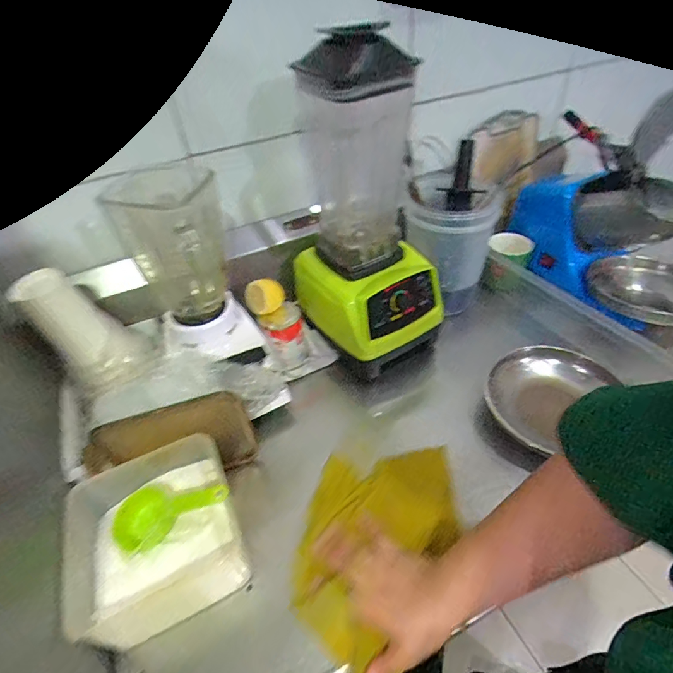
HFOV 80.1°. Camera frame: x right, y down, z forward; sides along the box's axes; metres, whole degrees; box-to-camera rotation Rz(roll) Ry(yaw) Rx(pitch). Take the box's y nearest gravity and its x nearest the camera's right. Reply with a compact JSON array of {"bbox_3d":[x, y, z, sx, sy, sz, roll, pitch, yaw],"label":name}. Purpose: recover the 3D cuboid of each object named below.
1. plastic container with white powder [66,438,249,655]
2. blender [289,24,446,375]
[{"bbox_3d":[-0.214,0.235,0.480,0.183,0.088,0.180,-21,45,-16],"label":"plastic container with white powder"},{"bbox_3d":[0.048,-0.195,0.613,0.201,0.399,0.209,-29,48,-24],"label":"blender"}]

